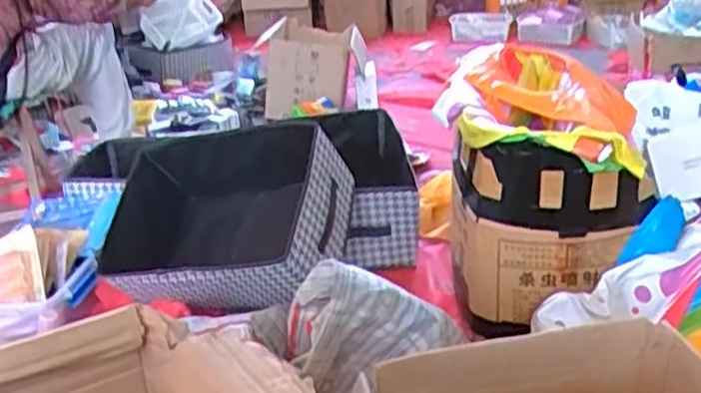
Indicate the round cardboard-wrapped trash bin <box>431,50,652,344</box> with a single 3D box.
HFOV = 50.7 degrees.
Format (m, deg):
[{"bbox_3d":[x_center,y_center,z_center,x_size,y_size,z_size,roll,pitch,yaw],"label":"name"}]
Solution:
[{"bbox_3d":[0.341,-0.023,1.356,0.340,0.376,0.474,1,25,10],"label":"round cardboard-wrapped trash bin"}]

